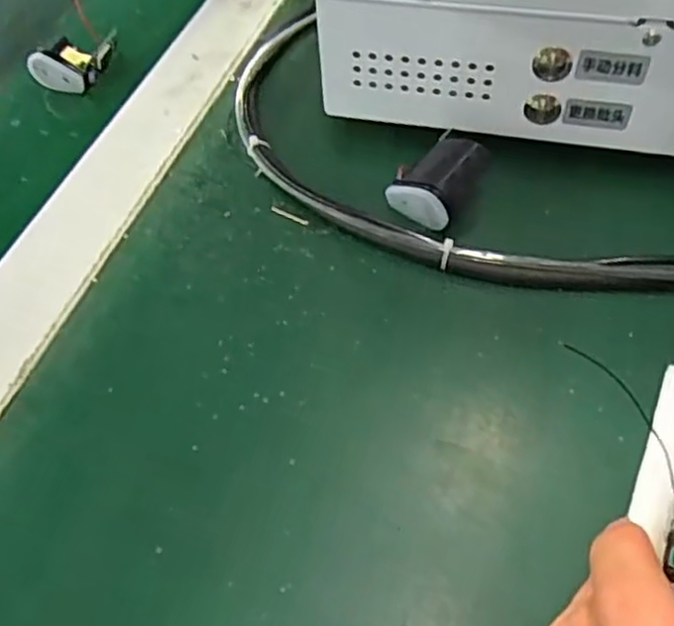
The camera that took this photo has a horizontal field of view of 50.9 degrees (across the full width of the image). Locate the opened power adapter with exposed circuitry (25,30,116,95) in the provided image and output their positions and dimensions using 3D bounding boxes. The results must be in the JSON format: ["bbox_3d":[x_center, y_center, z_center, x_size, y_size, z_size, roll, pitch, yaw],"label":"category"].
[{"bbox_3d":[-0.168,-0.165,0.450,0.038,0.025,0.052,7,53,9],"label":"opened power adapter with exposed circuitry"}]

